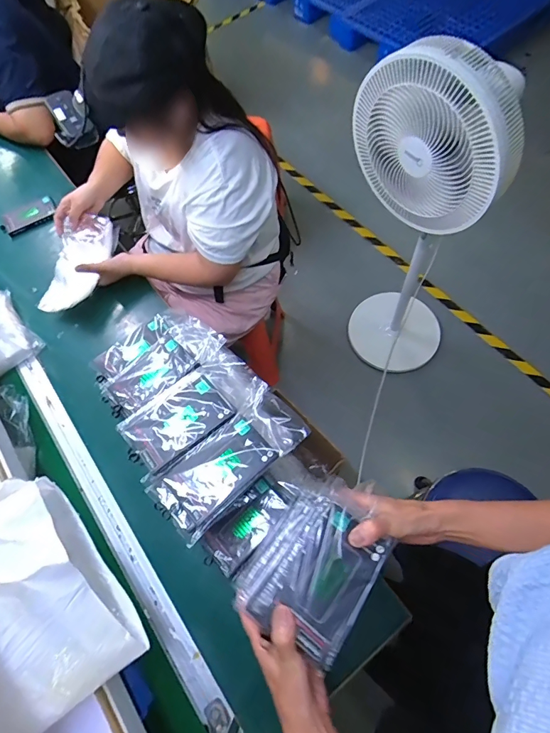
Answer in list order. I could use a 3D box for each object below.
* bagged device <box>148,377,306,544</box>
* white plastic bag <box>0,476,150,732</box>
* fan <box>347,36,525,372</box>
[{"bbox_3d":[-0.064,0.122,0.544,0.211,0.023,0.100,-41,69,-14],"label":"bagged device"},{"bbox_3d":[-0.254,0.237,0.420,0.133,0.139,0.231,-32,68,-11],"label":"white plastic bag"},{"bbox_3d":[0.446,-0.374,1.188,0.374,1.105,0.396,40,74,19],"label":"fan"}]

